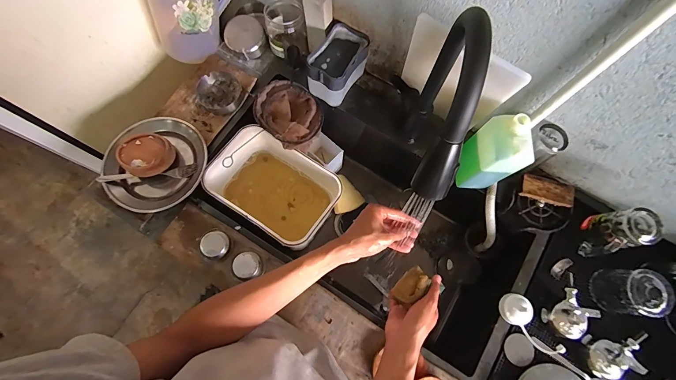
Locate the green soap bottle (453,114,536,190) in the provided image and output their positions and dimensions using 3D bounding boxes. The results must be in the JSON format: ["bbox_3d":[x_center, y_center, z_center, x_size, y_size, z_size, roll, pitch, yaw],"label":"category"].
[{"bbox_3d":[0.298,-0.069,0.619,0.071,0.194,0.091,-7,74,-4],"label":"green soap bottle"}]

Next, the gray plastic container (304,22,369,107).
[{"bbox_3d":[-0.003,-0.277,0.714,0.089,0.099,0.139,32,75,7],"label":"gray plastic container"}]

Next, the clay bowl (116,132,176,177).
[{"bbox_3d":[-0.399,-0.079,0.656,0.099,0.033,0.104,-36,78,-12],"label":"clay bowl"}]

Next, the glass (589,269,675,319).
[{"bbox_3d":[0.564,0.198,0.617,0.082,0.093,0.083,2,74,-2],"label":"glass"}]

